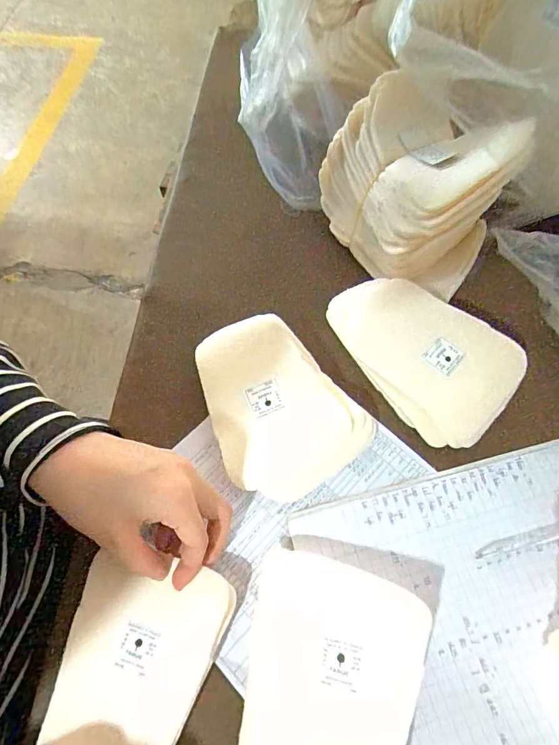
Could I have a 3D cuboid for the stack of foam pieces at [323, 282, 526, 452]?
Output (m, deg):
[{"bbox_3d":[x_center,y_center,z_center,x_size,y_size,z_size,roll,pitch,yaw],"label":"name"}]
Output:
[{"bbox_3d":[0.114,-0.020,0.362,0.162,0.032,0.098,42,71,19],"label":"stack of foam pieces"}]

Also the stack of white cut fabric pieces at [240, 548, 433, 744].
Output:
[{"bbox_3d":[0.023,0.198,0.258,0.103,0.037,0.151,16,65,9],"label":"stack of white cut fabric pieces"}]

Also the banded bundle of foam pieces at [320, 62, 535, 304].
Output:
[{"bbox_3d":[0.106,-0.166,0.364,0.168,0.116,0.097,40,71,19],"label":"banded bundle of foam pieces"}]

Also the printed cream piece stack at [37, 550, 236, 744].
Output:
[{"bbox_3d":[-0.096,0.194,0.271,0.096,0.011,0.133,15,66,8],"label":"printed cream piece stack"}]

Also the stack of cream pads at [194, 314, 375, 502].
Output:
[{"bbox_3d":[-0.010,0.026,0.348,0.107,0.027,0.150,-37,68,-16],"label":"stack of cream pads"}]

